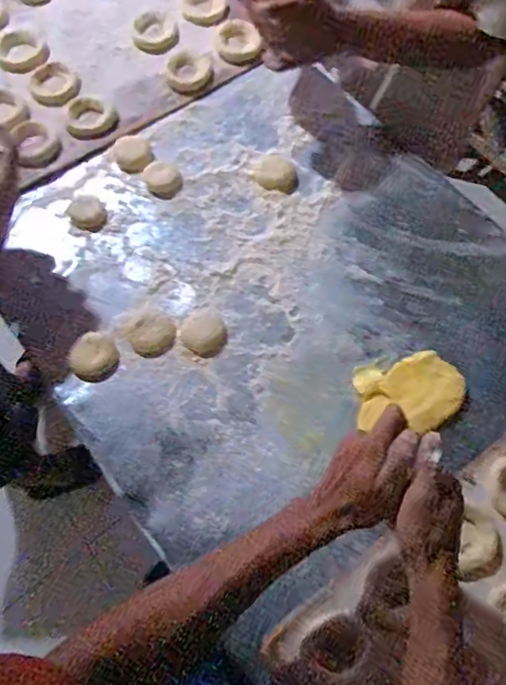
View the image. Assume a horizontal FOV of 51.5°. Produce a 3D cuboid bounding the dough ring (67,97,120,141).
[{"bbox_3d":[-0.246,-0.349,0.813,0.073,0.019,0.075,0,65,0],"label":"dough ring"}]

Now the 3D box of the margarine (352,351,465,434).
[{"bbox_3d":[0.190,0.062,0.642,0.130,0.016,0.091,-12,66,-5],"label":"margarine"}]

